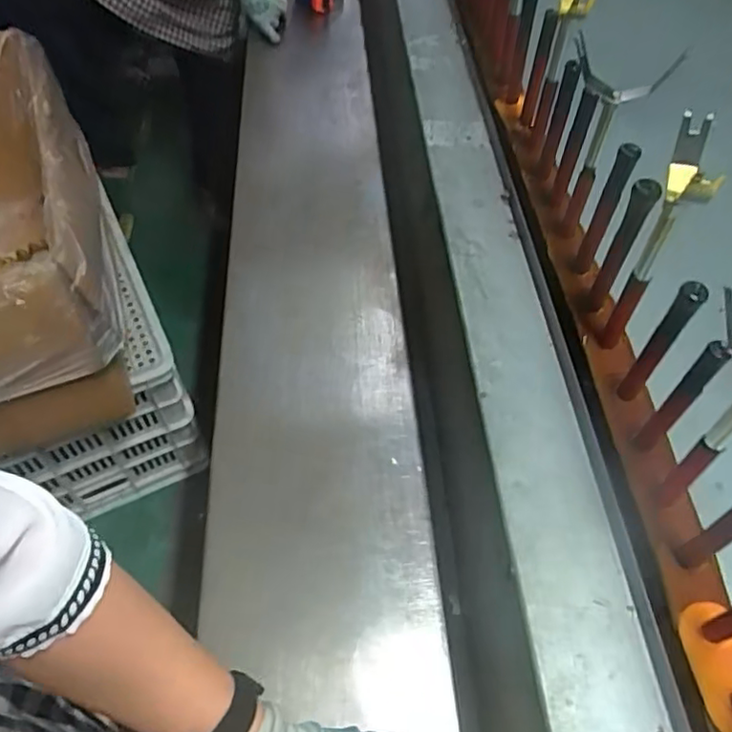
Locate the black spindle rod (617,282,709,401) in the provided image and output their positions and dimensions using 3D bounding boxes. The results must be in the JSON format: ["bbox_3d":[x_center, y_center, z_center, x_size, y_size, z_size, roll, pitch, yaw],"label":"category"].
[{"bbox_3d":[0.239,-0.013,0.506,0.017,0.149,0.019,40,58,23],"label":"black spindle rod"}]

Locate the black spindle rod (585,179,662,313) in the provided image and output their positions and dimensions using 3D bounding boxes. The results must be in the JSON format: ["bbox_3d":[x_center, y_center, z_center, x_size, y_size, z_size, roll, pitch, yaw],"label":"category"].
[{"bbox_3d":[0.230,-0.105,0.559,0.024,0.144,0.020,28,54,15],"label":"black spindle rod"}]

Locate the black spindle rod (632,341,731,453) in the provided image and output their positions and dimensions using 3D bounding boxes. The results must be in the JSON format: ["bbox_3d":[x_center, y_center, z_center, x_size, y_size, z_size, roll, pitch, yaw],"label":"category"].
[{"bbox_3d":[0.240,0.031,0.478,0.014,0.140,0.017,-36,63,-29],"label":"black spindle rod"}]

